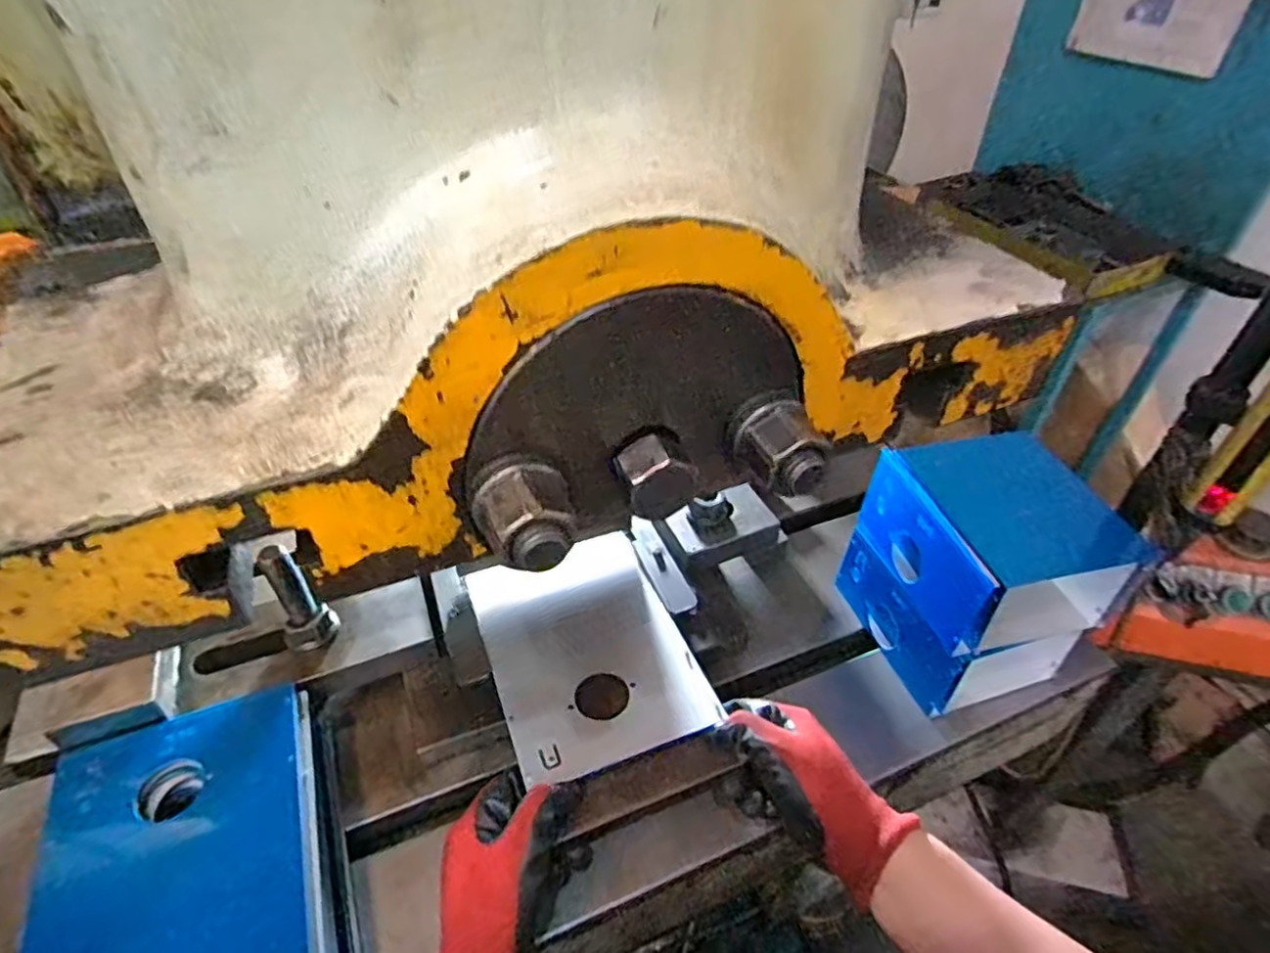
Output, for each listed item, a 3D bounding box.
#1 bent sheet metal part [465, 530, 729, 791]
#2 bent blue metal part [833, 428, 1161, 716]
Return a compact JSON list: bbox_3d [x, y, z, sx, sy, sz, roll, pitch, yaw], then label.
[{"bbox_3d":[-0.043,0.132,0.540,0.144,0.028,0.221,-14,42,-17],"label":"bent sheet metal part"},{"bbox_3d":[0.283,0.075,0.566,0.144,0.167,0.163,-11,42,-13],"label":"bent blue metal part"}]

